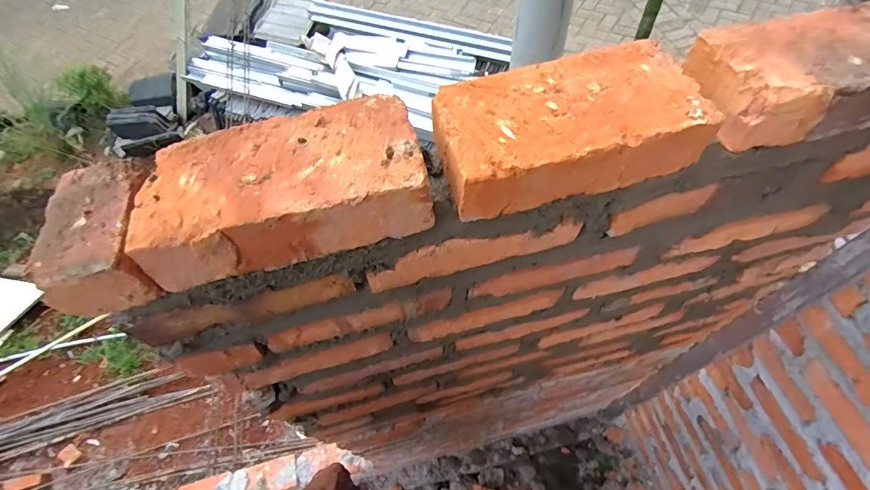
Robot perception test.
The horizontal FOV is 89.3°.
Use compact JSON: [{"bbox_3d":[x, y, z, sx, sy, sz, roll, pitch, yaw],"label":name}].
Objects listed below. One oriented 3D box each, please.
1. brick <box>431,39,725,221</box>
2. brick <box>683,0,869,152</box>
[{"bbox_3d":[0.079,-0.073,0.278,0.159,0.043,0.076,-14,60,-6],"label":"brick"},{"bbox_3d":[0.258,-0.116,0.292,0.169,0.038,0.078,-12,60,-5],"label":"brick"}]

